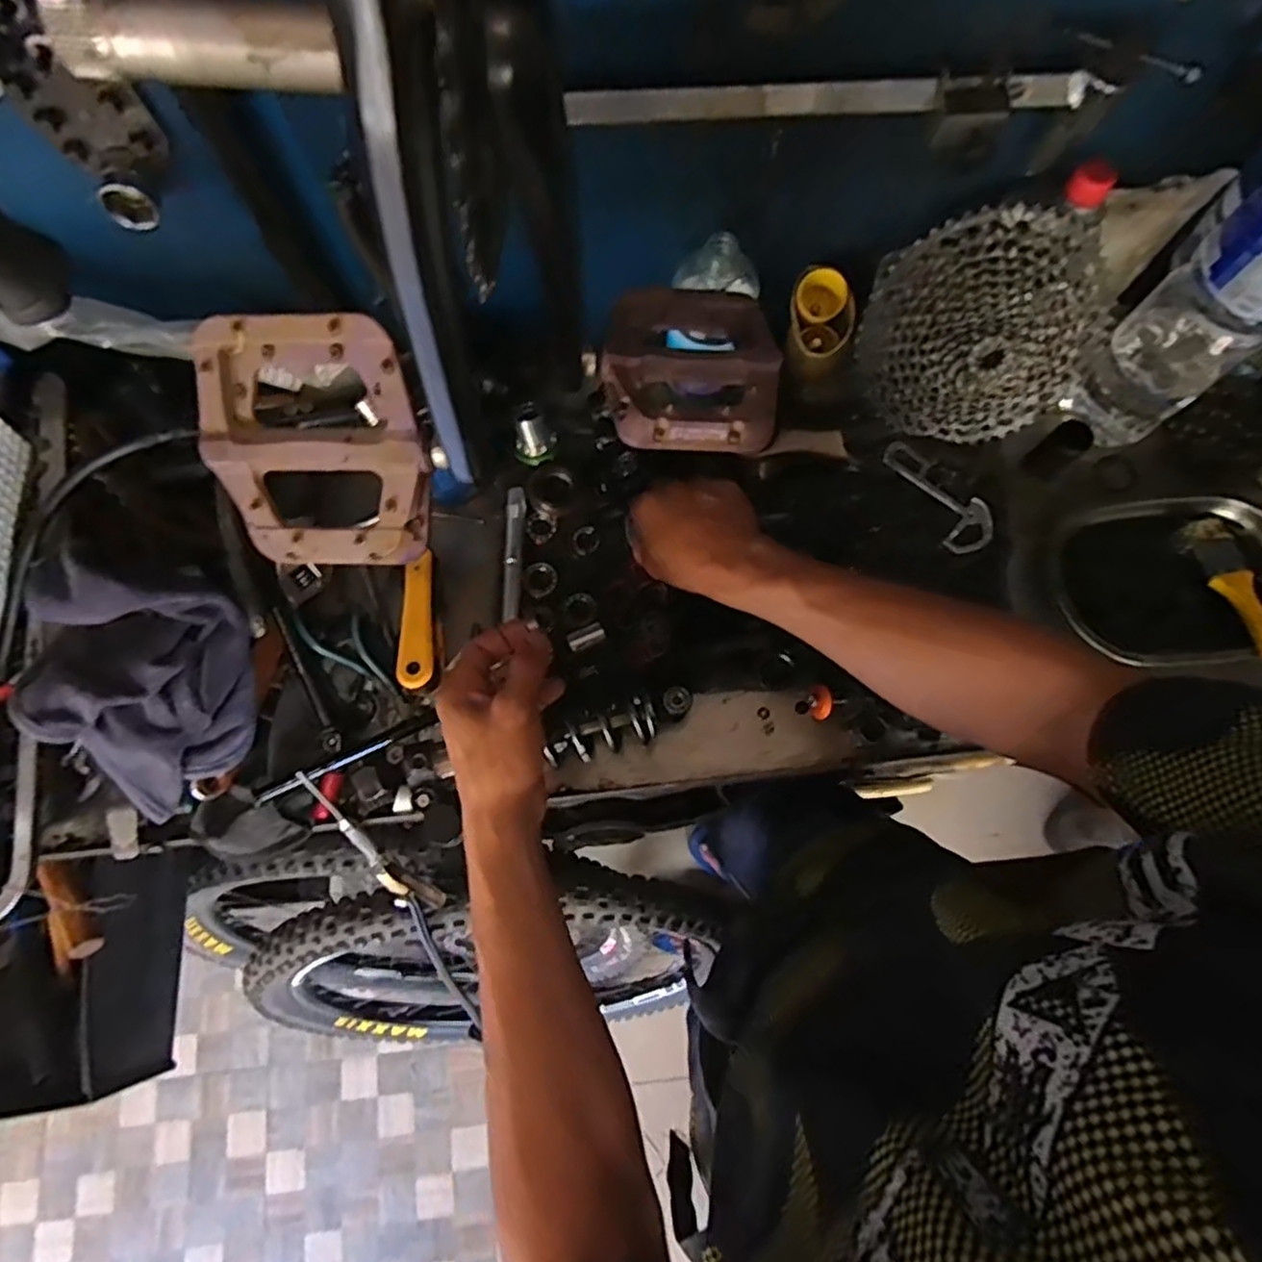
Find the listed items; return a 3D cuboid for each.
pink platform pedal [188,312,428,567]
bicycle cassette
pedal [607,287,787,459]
[{"bbox_3d":[-0.137,-0.081,0.309,0.093,0.016,0.105,1,115,3],"label":"pink platform pedal"},{"bbox_3d":[0.299,-0.249,0.595,0.195,0.192,0.058,10,42,-1],"label":"bicycle cassette"},{"bbox_3d":[0.034,-0.147,0.393,0.095,0.030,0.105,3,75,1],"label":"pedal"}]

